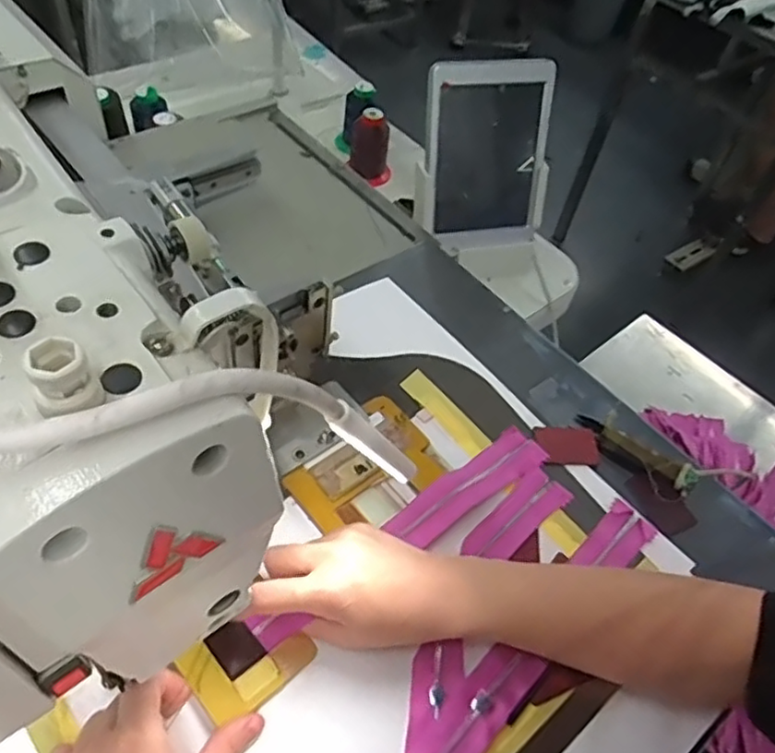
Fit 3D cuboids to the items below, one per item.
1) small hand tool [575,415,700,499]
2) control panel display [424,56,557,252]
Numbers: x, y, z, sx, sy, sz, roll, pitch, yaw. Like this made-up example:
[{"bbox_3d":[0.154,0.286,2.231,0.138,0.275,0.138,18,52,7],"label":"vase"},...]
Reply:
[{"bbox_3d":[0.204,0.062,0.544,0.103,0.014,0.024,31,55,18],"label":"small hand tool"},{"bbox_3d":[0.123,-0.259,0.772,0.152,0.209,0.024,-10,34,-15],"label":"control panel display"}]

